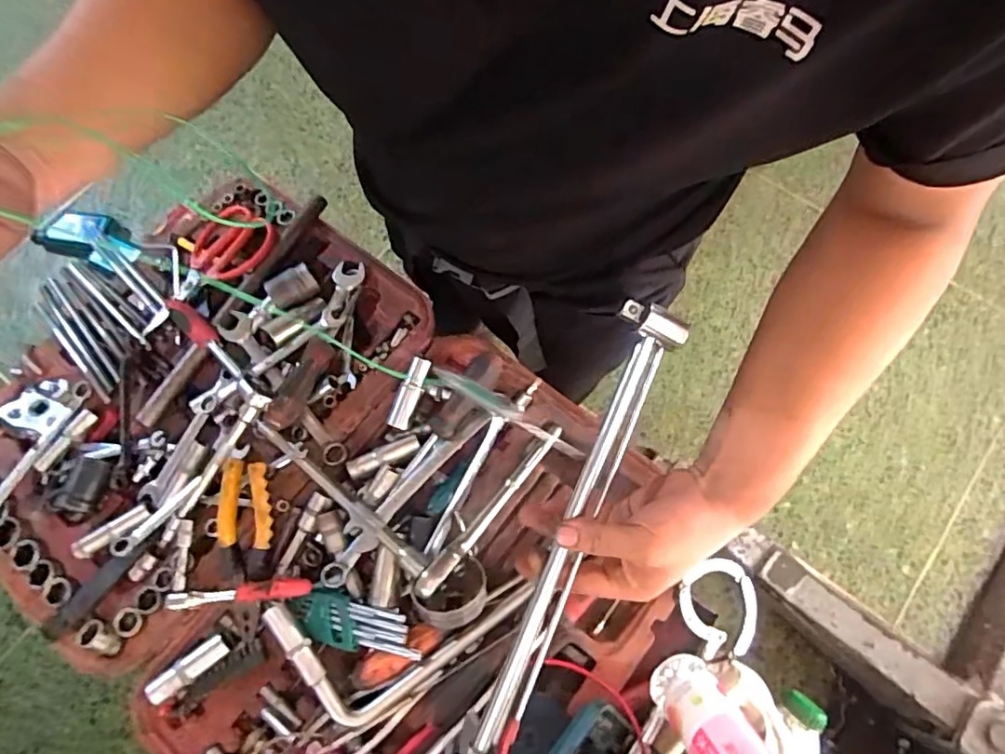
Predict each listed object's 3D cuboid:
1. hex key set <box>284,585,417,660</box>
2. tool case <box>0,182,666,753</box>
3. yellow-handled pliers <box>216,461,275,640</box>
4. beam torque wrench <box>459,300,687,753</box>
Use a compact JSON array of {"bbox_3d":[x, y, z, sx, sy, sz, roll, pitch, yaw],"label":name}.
[{"bbox_3d":[-0.139,0.232,0.545,0.128,0.026,0.047,11,72,6],"label":"hex key set"},{"bbox_3d":[-0.224,0.114,0.596,0.692,0.068,0.505,38,77,13],"label":"tool case"},{"bbox_3d":[-0.255,0.171,0.579,0.049,0.031,0.173,-3,87,1],"label":"yellow-handled pliers"},{"bbox_3d":[0.030,0.169,0.414,0.047,0.025,0.465,22,86,9],"label":"beam torque wrench"}]

